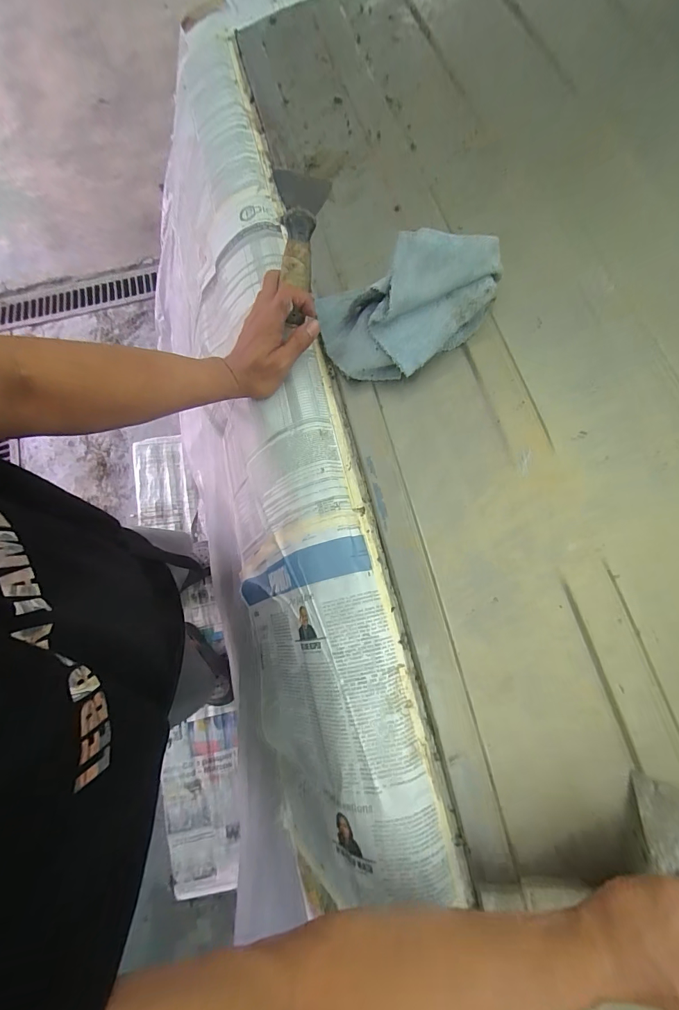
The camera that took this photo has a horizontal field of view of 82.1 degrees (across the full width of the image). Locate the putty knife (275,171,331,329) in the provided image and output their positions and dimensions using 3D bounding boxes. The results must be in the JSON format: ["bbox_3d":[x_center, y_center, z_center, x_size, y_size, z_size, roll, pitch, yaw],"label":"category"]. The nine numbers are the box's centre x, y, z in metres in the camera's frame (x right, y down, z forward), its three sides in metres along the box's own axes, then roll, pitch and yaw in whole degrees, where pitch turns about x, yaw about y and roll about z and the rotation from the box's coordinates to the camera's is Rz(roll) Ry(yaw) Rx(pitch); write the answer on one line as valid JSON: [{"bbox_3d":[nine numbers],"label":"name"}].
[{"bbox_3d":[-0.044,-0.272,0.420,0.049,0.024,0.134,7,109,3],"label":"putty knife"}]

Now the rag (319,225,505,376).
[{"bbox_3d":[0.082,-0.223,0.427,0.198,0.075,0.142,-8,75,-1],"label":"rag"}]

